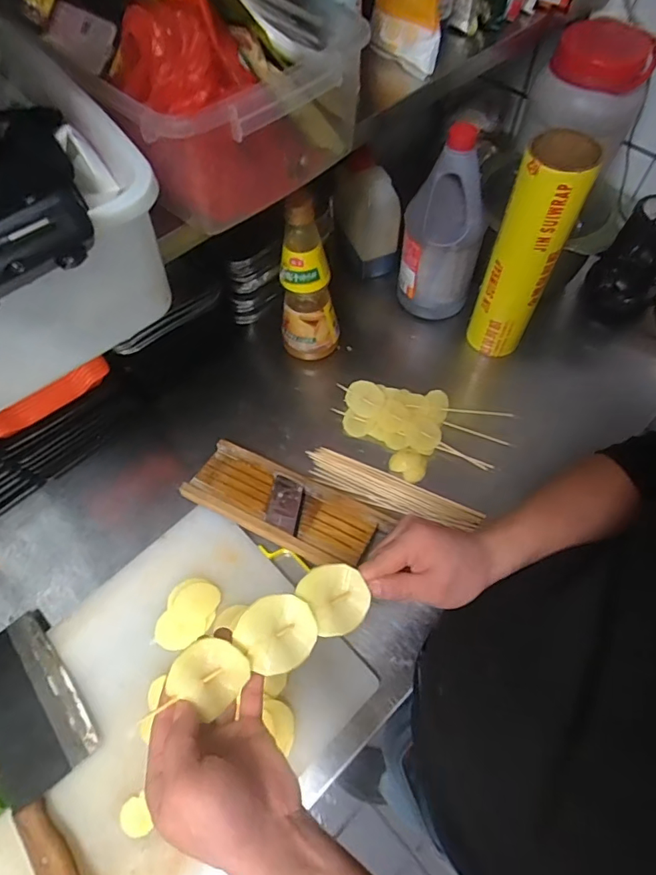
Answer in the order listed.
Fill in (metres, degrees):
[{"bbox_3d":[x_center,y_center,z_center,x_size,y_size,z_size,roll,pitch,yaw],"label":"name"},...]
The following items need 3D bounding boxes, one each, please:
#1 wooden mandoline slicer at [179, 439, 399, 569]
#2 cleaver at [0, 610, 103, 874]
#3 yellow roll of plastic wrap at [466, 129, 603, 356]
[{"bbox_3d":[-0.061,0.094,0.682,0.261,0.025,0.108,22,52,14],"label":"wooden mandoline slicer"},{"bbox_3d":[-0.315,0.340,0.551,0.106,0.032,0.300,-39,68,-17],"label":"cleaver"},{"bbox_3d":[0.273,-0.250,0.702,0.083,0.306,0.090,18,64,11],"label":"yellow roll of plastic wrap"}]

